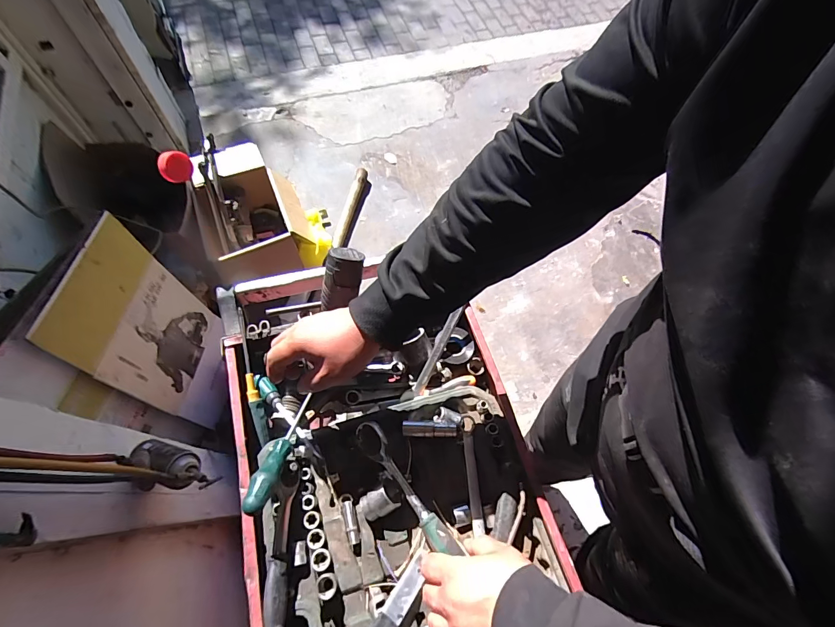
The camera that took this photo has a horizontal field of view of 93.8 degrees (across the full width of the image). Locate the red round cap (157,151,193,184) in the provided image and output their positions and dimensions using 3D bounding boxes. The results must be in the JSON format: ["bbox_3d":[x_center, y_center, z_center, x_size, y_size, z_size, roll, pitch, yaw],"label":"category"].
[{"bbox_3d":[-0.336,-0.204,0.542,0.040,0.042,0.016,-37,72,-19],"label":"red round cap"}]

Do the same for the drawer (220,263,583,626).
[{"bbox_3d":[-0.019,0.275,0.500,0.369,0.103,0.777,-15,66,-10],"label":"drawer"}]

